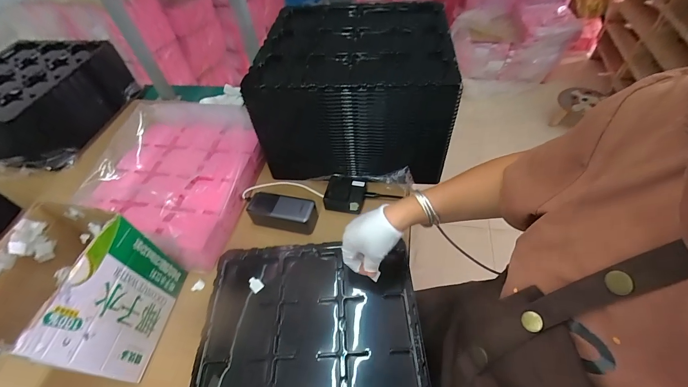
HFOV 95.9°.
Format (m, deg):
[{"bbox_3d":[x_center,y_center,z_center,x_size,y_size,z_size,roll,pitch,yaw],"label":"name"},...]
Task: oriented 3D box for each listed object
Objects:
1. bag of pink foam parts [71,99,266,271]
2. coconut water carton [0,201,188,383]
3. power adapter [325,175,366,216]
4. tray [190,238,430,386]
[{"bbox_3d":[-0.371,-0.060,0.686,0.367,0.097,0.366,12,52,15],"label":"bag of pink foam parts"},{"bbox_3d":[-0.383,0.152,0.463,0.161,0.205,0.187,6,51,10],"label":"coconut water carton"},{"bbox_3d":[0.004,0.003,0.653,0.079,0.040,0.075,9,52,12],"label":"power adapter"},{"bbox_3d":[-0.052,0.247,0.462,0.330,0.030,0.363,-4,50,2],"label":"tray"}]

